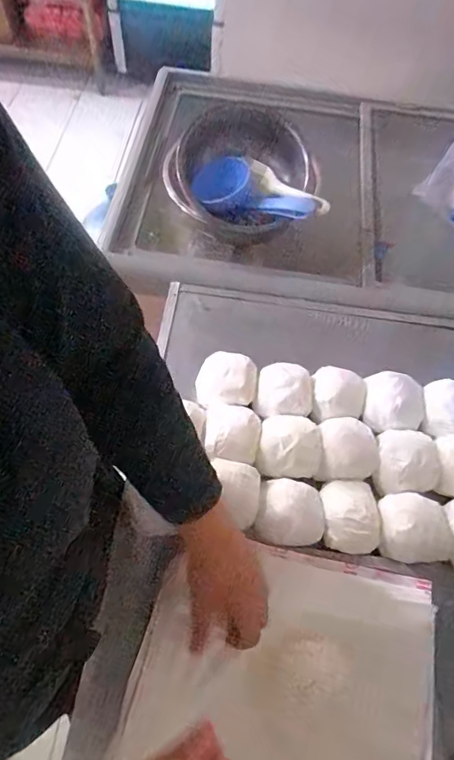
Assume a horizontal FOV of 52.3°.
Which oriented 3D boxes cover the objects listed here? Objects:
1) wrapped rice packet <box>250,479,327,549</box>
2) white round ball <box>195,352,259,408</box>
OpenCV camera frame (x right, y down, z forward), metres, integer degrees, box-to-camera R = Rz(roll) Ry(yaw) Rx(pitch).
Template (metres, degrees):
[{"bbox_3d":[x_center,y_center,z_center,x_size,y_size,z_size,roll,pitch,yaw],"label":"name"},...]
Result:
[{"bbox_3d":[0.075,0.154,0.542,0.079,0.040,0.080,14,62,4],"label":"wrapped rice packet"},{"bbox_3d":[0.000,-0.002,0.619,0.080,0.041,0.071,5,61,-1],"label":"white round ball"}]

